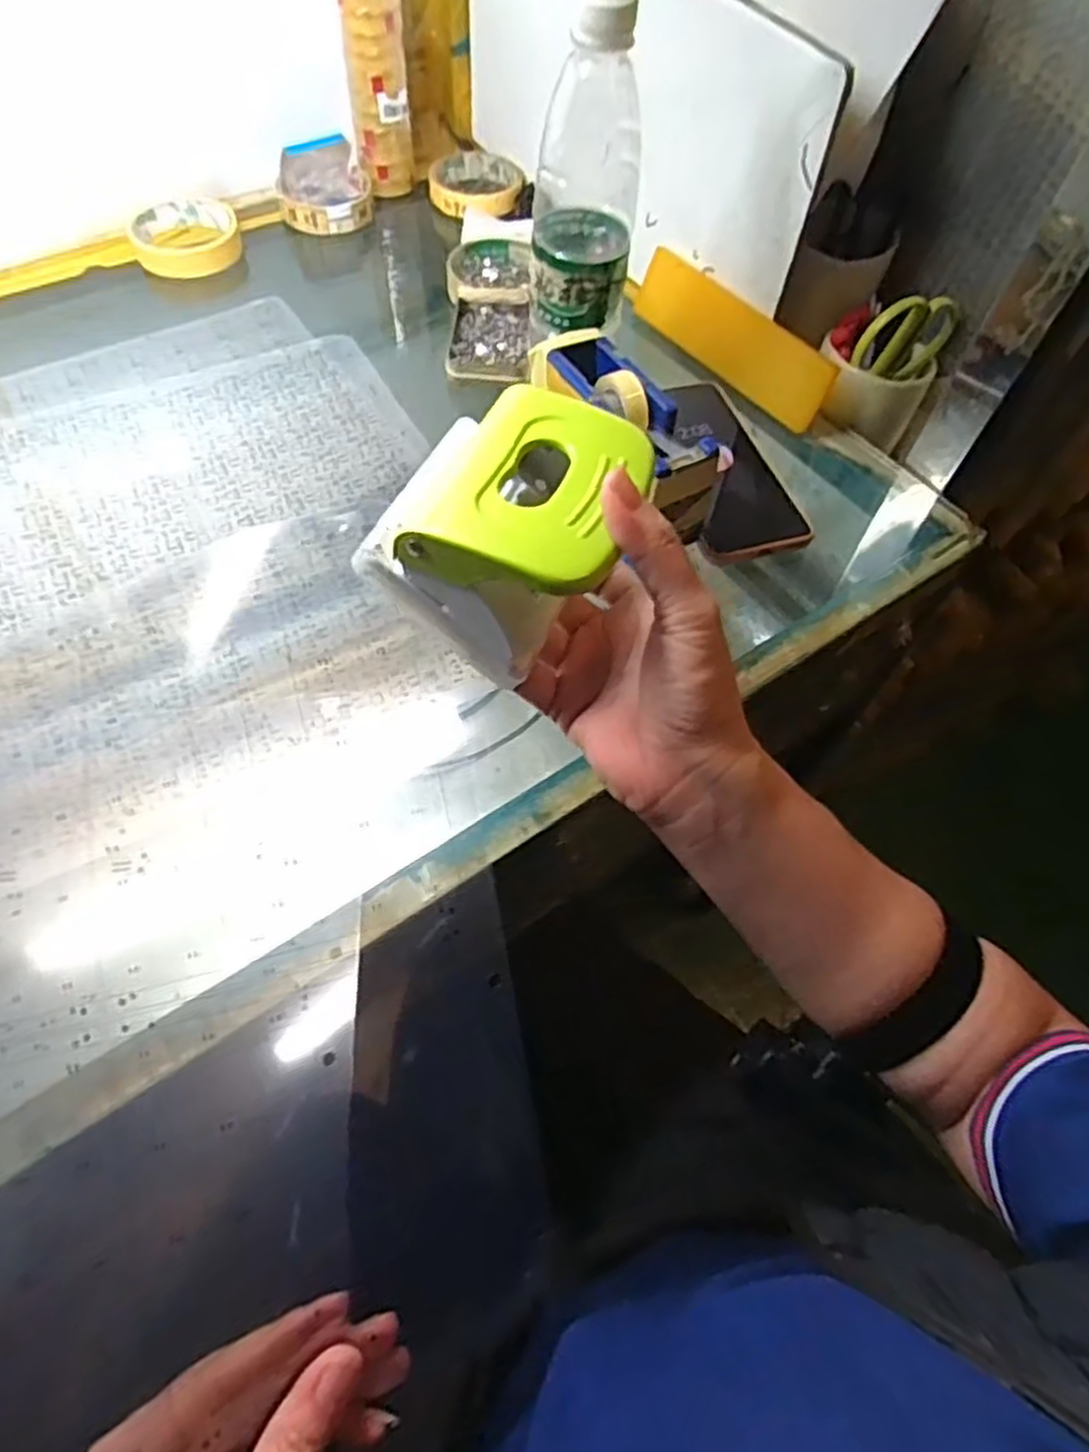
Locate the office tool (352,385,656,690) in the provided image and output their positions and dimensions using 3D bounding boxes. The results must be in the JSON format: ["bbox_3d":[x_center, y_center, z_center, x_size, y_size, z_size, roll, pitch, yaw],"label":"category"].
[{"bbox_3d":[-0.011,-0.079,0.302,0.084,0.056,0.100,24,60,10],"label":"office tool"}]

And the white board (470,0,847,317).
[{"bbox_3d":[0.055,-0.480,0.588,0.013,0.175,0.415,-29,65,-19],"label":"white board"}]

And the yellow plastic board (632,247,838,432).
[{"bbox_3d":[0.138,-0.295,0.579,0.020,0.049,0.186,-32,66,-21],"label":"yellow plastic board"}]

